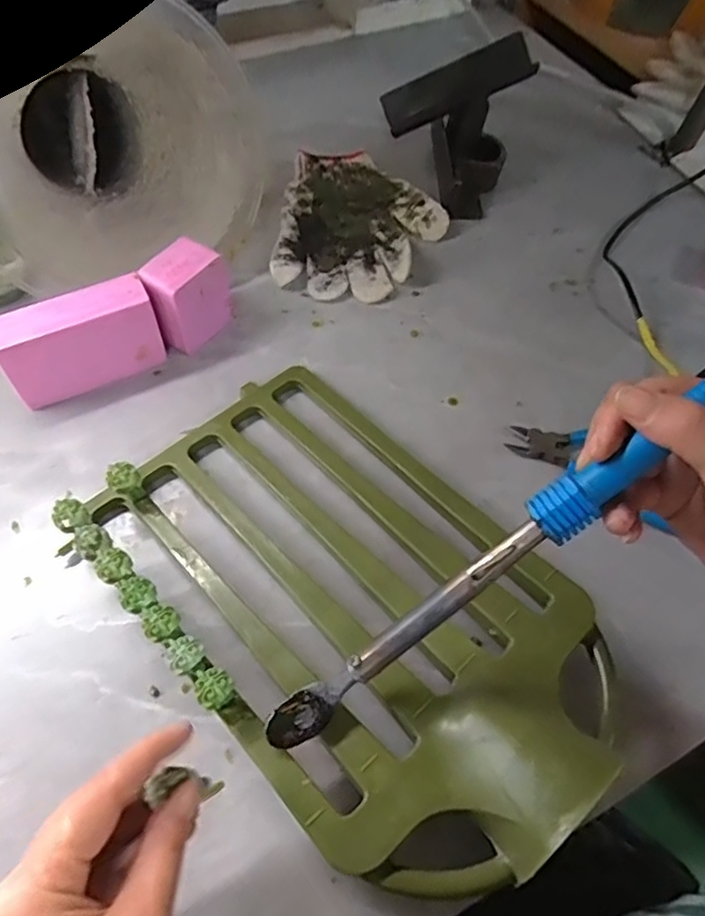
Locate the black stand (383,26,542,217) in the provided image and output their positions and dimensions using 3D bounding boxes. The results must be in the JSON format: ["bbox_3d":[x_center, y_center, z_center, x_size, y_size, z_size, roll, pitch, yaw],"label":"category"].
[{"bbox_3d":[0.097,-0.321,0.607,0.121,0.118,0.106,37,63,17],"label":"black stand"}]

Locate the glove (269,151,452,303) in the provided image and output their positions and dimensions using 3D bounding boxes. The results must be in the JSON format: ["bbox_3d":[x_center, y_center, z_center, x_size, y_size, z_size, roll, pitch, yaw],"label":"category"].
[{"bbox_3d":[0.011,-0.222,0.597,0.146,0.017,0.191,6,58,0],"label":"glove"}]

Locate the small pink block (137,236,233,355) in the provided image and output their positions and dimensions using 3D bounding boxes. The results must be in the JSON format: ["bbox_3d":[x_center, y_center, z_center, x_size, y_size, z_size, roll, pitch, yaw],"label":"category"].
[{"bbox_3d":[-0.129,-0.123,0.499,0.044,0.072,0.063,32,62,15],"label":"small pink block"}]

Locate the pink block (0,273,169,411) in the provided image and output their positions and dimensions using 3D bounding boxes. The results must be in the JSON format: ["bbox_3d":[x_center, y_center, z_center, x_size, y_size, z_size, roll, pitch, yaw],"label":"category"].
[{"bbox_3d":[-0.196,-0.083,0.467,0.108,0.075,0.036,-28,64,-19],"label":"pink block"}]

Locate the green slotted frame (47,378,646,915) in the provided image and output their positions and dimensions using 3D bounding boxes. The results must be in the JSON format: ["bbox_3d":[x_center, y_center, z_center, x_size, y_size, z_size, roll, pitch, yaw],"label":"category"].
[{"bbox_3d":[-0.005,0.072,0.385,0.214,0.071,0.331,-39,68,-24],"label":"green slotted frame"}]

